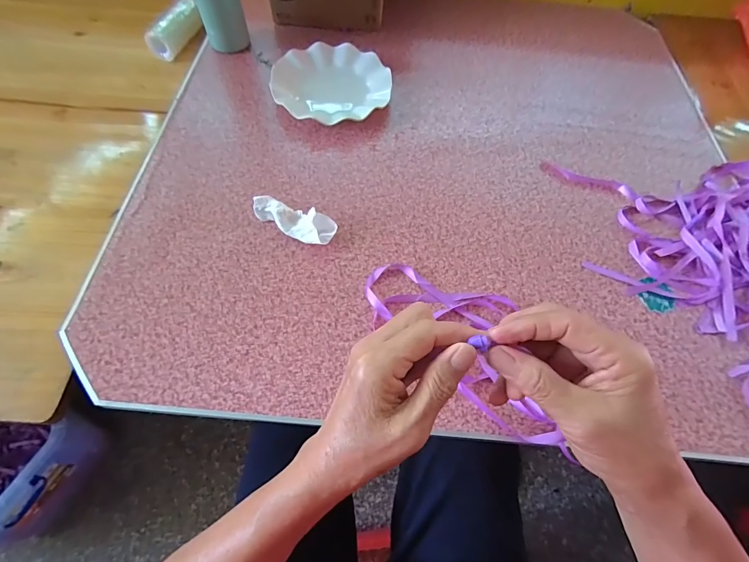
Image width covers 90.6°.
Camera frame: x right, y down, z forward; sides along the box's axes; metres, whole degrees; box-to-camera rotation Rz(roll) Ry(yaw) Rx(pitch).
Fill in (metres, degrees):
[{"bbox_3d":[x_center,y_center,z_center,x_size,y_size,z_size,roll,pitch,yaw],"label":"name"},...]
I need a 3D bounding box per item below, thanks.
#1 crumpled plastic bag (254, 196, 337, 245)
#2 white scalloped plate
[{"bbox_3d":[-0.100,-0.077,0.463,0.107,0.026,0.037,25,65,10],"label":"crumpled plastic bag"},{"bbox_3d":[-0.066,-0.306,0.583,0.178,0.024,0.178,1,63,-2],"label":"white scalloped plate"}]

